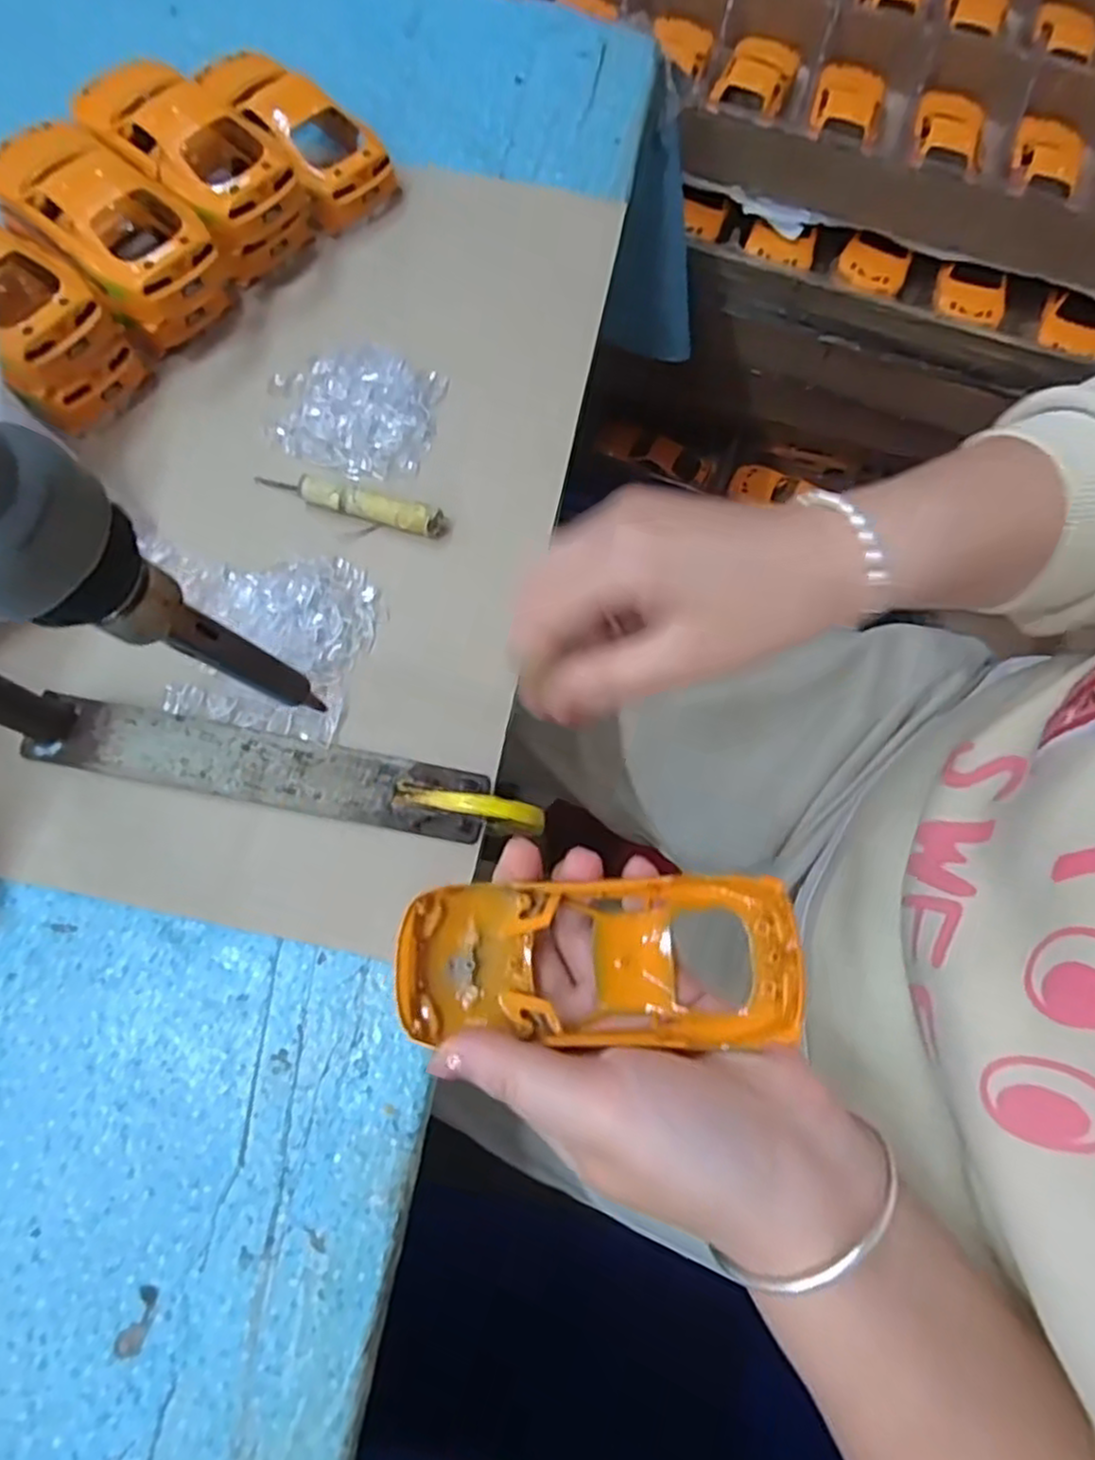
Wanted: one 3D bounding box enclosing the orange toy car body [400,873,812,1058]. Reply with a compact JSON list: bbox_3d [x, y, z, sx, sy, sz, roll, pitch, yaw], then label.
[{"bbox_3d":[0.018,0.079,0.251,0.133,0.033,0.051,0,73,-1],"label":"orange toy car body"}]

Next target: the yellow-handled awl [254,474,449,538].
[{"bbox_3d":[-0.091,-0.105,0.327,0.090,0.012,0.012,14,73,3],"label":"yellow-handled awl"}]

